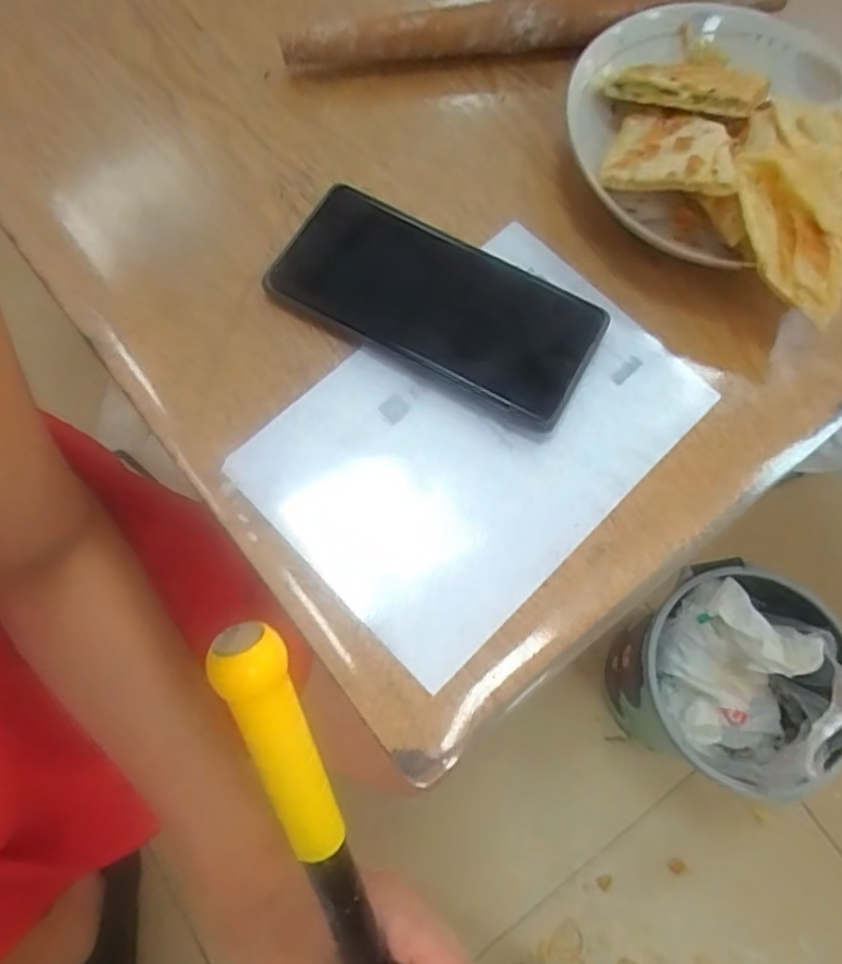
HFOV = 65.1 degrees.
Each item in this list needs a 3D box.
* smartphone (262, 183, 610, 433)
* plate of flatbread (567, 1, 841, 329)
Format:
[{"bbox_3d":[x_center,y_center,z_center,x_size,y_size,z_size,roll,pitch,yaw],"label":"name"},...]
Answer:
[{"bbox_3d":[0.007,-0.094,0.335,0.164,0.016,0.075,27,73,6],"label":"smartphone"},{"bbox_3d":[0.164,-0.187,0.359,0.168,0.049,0.176,1,72,-2],"label":"plate of flatbread"}]

